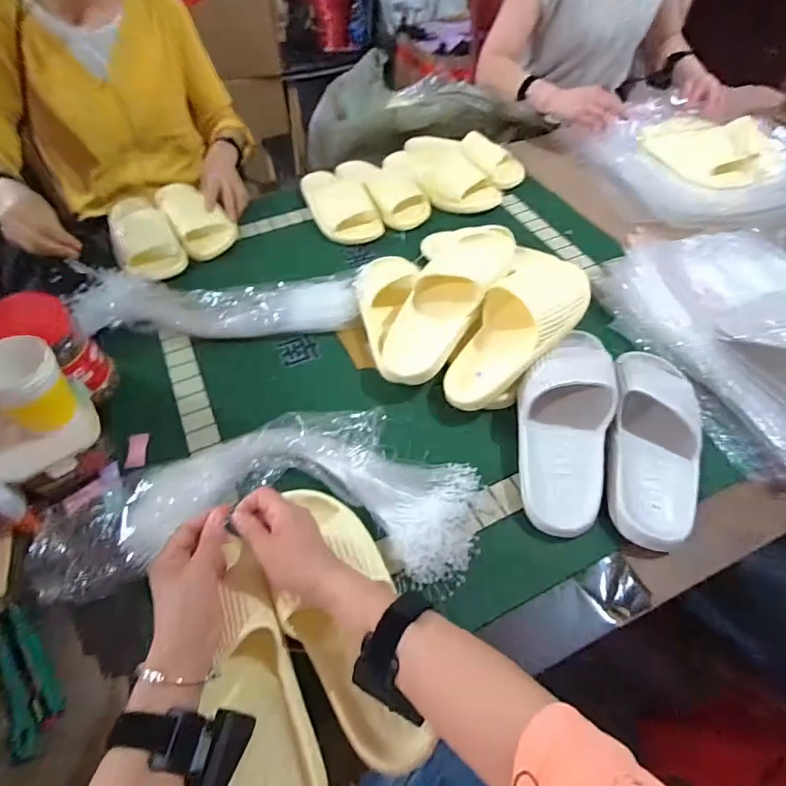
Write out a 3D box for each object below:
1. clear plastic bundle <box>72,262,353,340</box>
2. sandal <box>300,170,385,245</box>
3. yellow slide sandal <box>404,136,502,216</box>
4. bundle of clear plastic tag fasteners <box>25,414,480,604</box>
[{"bbox_3d":[-0.269,-0.138,0.704,0.429,0.043,0.124,1,53,0],"label":"clear plastic bundle"},{"bbox_3d":[-0.106,-0.368,0.884,0.105,0.053,0.224,-25,57,-18],"label":"sandal"},{"bbox_3d":[0.106,-0.445,0.923,0.128,0.063,0.232,-18,55,-13],"label":"yellow slide sandal"},{"bbox_3d":[-0.133,0.113,0.507,0.444,0.051,0.185,-2,53,-3],"label":"bundle of clear plastic tag fasteners"}]

